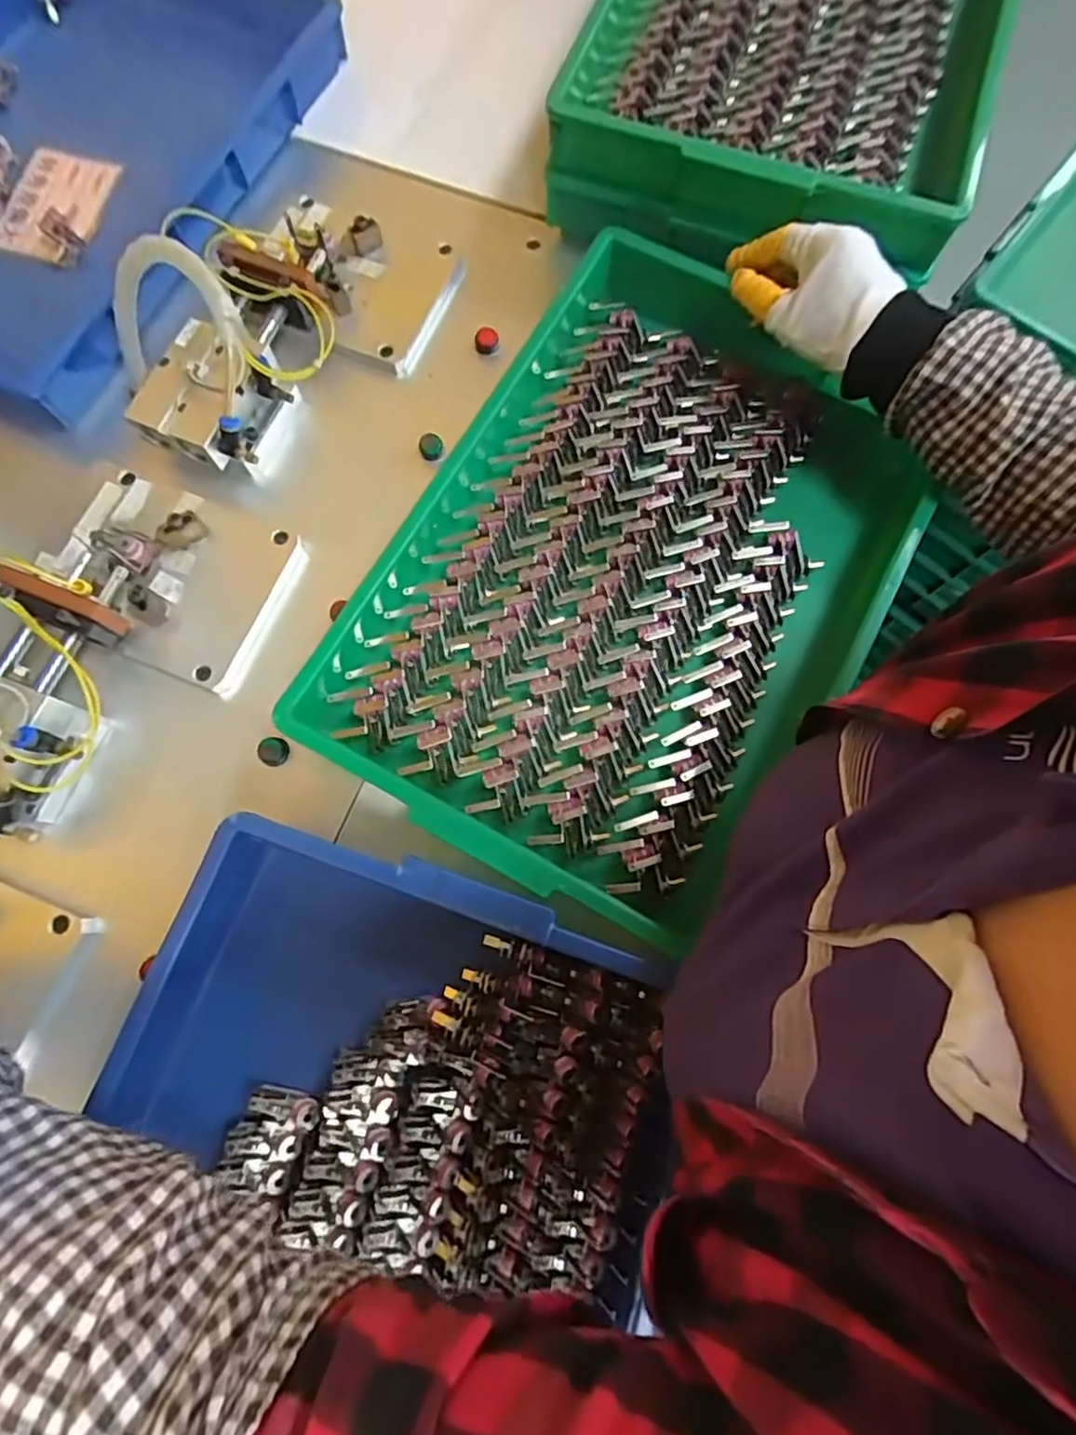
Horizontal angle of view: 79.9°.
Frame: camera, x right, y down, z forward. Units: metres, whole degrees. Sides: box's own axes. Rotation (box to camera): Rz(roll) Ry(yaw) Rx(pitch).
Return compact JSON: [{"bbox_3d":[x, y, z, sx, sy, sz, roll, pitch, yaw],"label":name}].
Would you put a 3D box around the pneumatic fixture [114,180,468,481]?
[{"bbox_3d":[-0.177,-0.298,0.445,0.164,0.083,0.271,33,77,7],"label":"pneumatic fixture"}]

